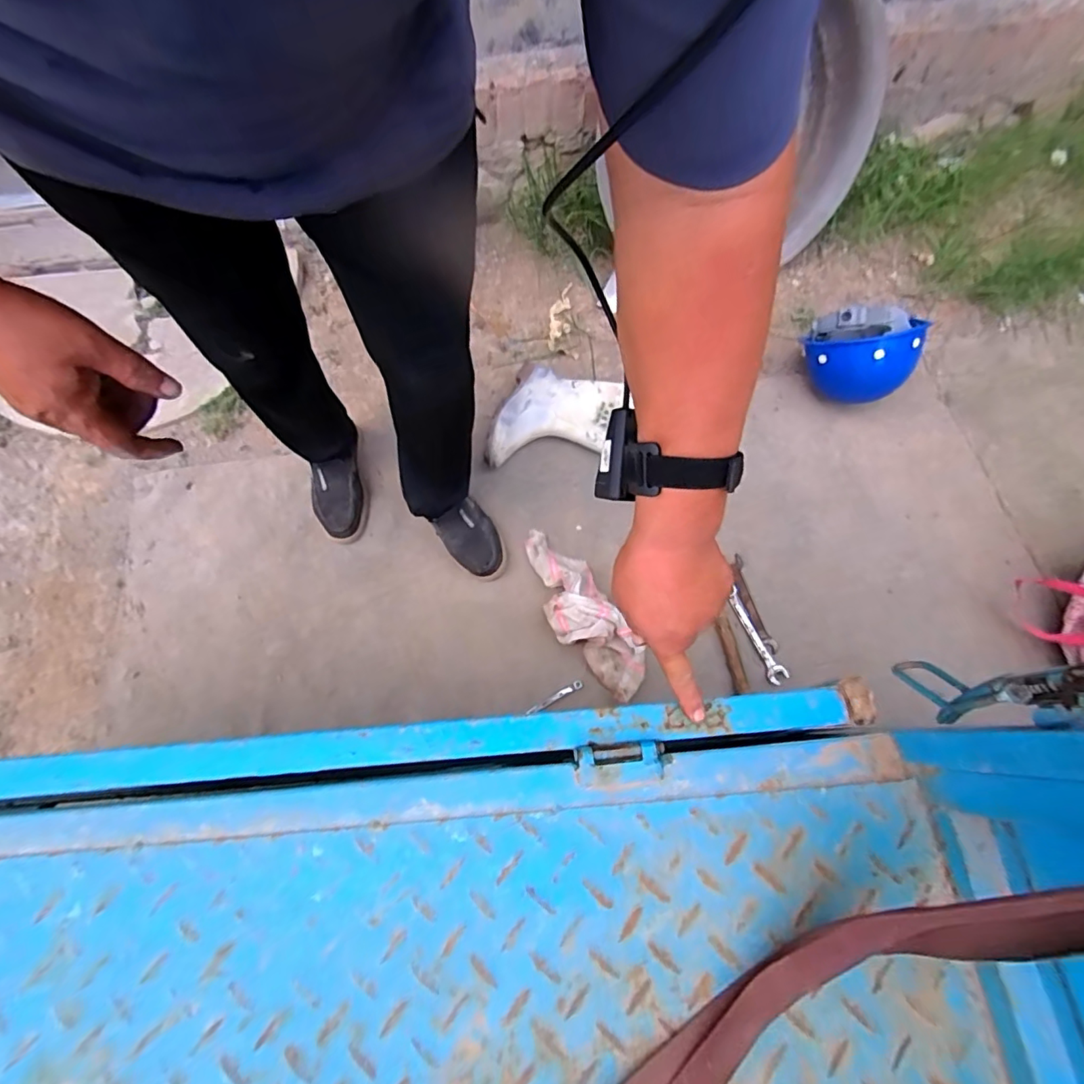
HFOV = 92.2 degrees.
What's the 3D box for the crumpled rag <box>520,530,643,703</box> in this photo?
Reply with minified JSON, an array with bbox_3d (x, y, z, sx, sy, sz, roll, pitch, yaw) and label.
[{"bbox_3d":[0.068,0.118,0.958,0.125,0.083,0.356,-28,71,-9],"label":"crumpled rag"}]

